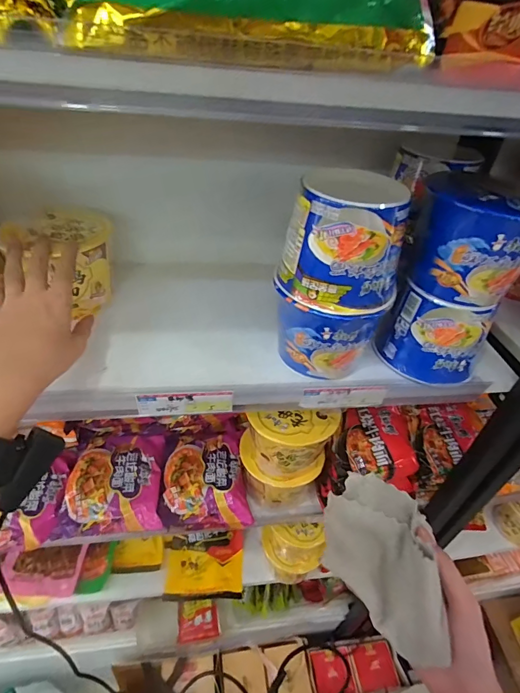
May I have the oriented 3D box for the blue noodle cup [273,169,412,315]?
[{"bbox_3d":[0.091,-0.108,0.397,0.112,0.101,0.112,17,42,12],"label":"blue noodle cup"}]

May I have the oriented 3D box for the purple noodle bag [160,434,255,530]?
[{"bbox_3d":[-0.089,0.208,0.619,0.131,0.043,0.152,-1,42,-9],"label":"purple noodle bag"}]

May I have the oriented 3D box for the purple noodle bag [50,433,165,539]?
[{"bbox_3d":[-0.222,0.205,0.599,0.140,0.033,0.151,1,41,-6],"label":"purple noodle bag"}]

